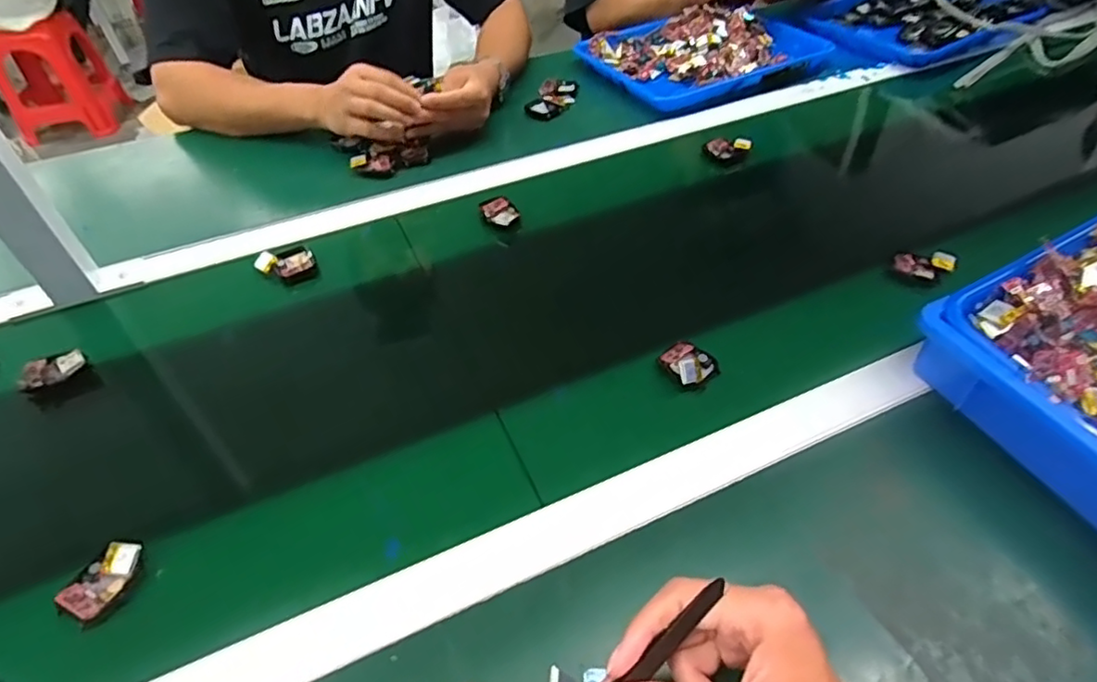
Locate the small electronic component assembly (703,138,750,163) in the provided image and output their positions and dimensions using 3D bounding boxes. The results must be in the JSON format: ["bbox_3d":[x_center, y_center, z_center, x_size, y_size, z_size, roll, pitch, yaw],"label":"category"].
[{"bbox_3d":[0.221,-0.238,0.763,0.056,0.024,0.025,2,44,5],"label":"small electronic component assembly"}]

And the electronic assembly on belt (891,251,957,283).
[{"bbox_3d":[0.366,-0.074,0.597,0.051,0.017,0.031,3,44,6],"label":"electronic assembly on belt"}]

